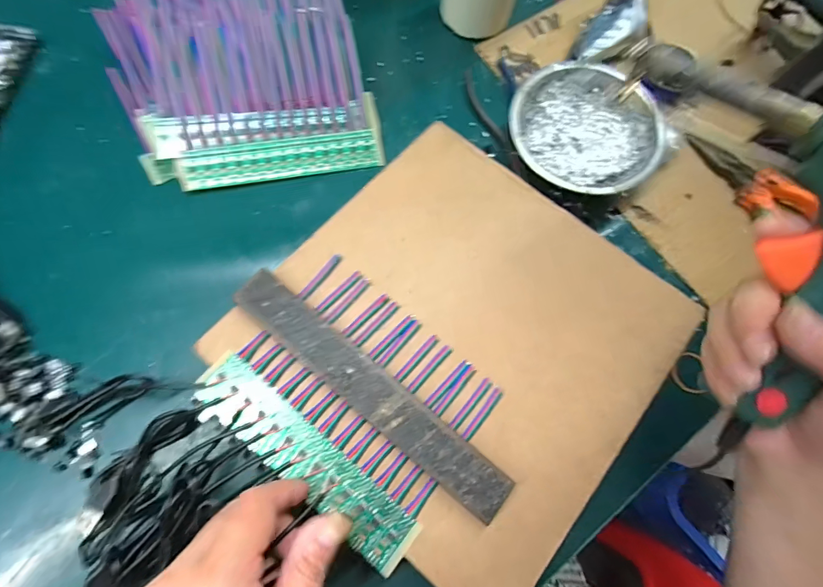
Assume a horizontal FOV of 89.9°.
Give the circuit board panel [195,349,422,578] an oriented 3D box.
[{"bbox_3d":[-0.067,0.101,0.254,0.161,0.004,0.036,39,73,8],"label":"circuit board panel"}]

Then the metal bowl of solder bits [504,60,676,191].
[{"bbox_3d":[0.151,-0.136,0.361,0.129,0.043,0.121,2,73,-5],"label":"metal bowl of solder bits"}]

